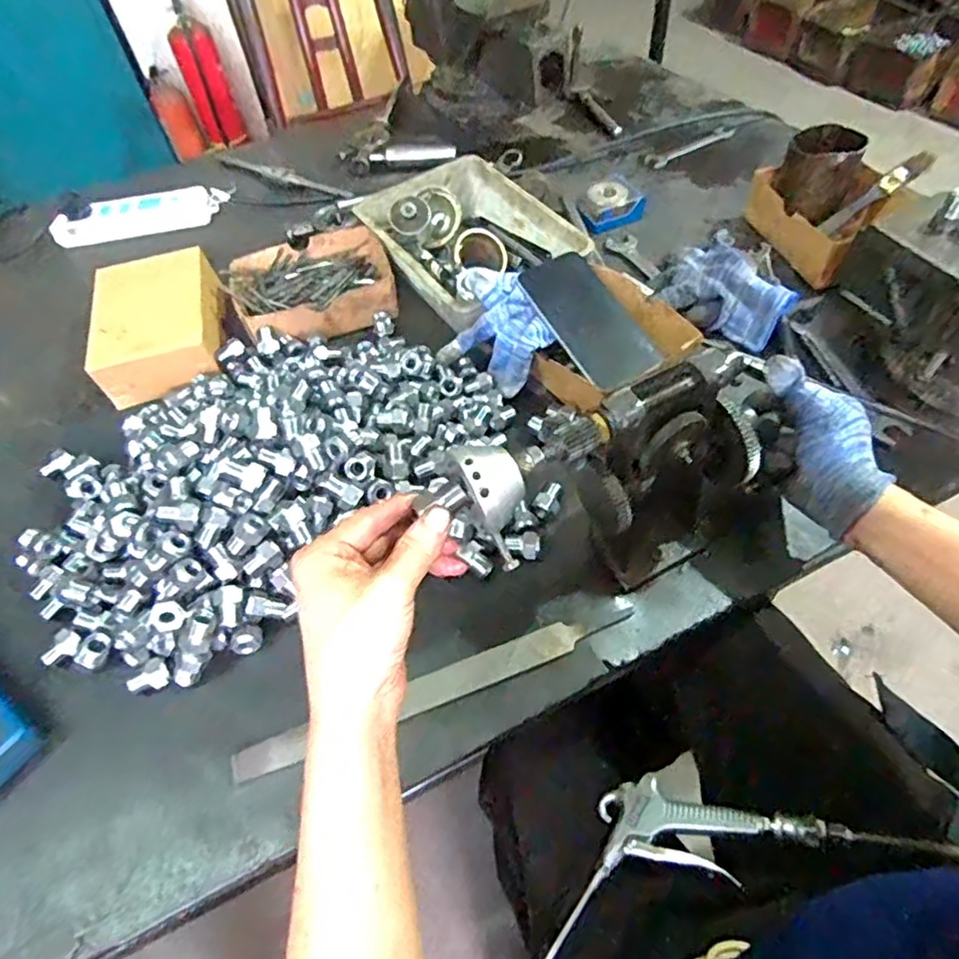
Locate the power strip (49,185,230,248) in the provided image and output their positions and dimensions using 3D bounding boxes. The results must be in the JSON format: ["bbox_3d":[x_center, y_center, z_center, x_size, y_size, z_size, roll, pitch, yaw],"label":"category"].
[{"bbox_3d":[-0.461,-0.360,0.842,0.231,0.032,0.054,-12,54,-4],"label":"power strip"}]

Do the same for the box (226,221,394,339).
[{"bbox_3d":[-0.186,-0.219,0.703,0.170,0.051,0.144,-18,54,-8],"label":"box"}]

